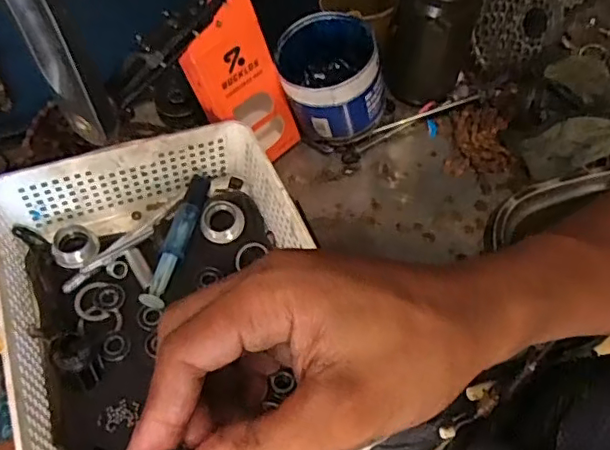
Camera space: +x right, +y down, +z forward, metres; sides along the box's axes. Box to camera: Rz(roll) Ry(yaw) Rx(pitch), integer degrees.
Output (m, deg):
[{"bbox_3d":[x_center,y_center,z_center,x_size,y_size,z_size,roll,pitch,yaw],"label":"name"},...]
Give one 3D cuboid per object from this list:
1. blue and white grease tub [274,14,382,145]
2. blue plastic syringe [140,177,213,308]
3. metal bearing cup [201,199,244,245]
[{"bbox_3d":[0.024,-0.151,0.599,0.098,0.089,0.097,-2,61,3],"label":"blue and white grease tub"},{"bbox_3d":[-0.120,0.010,0.552,0.021,0.018,0.151,11,57,7],"label":"blue plastic syringe"},{"bbox_3d":[-0.082,-0.003,0.574,0.044,0.012,0.042,-2,94,-33],"label":"metal bearing cup"}]

